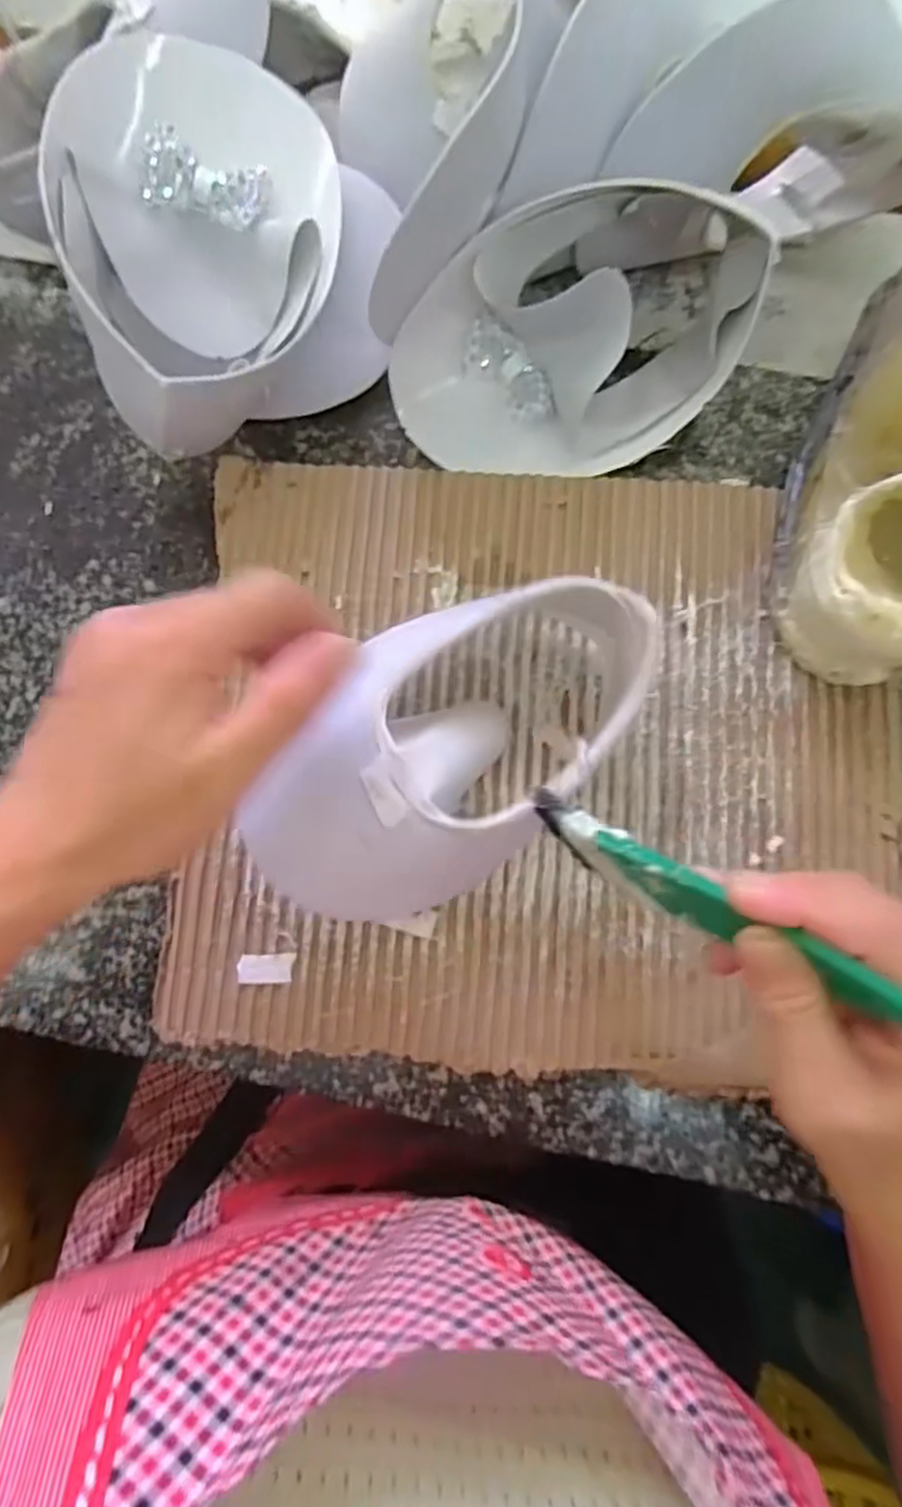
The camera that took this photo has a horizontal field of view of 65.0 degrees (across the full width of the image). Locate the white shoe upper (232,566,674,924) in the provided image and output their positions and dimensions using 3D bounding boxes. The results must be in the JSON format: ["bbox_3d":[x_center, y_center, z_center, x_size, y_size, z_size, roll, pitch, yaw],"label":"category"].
[{"bbox_3d":[-0.001,0.001,0.293,0.095,0.070,0.166,39,84,7],"label":"white shoe upper"}]

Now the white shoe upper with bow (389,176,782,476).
[{"bbox_3d":[0.054,-0.198,0.323,0.163,0.066,0.111,-1,81,2],"label":"white shoe upper with bow"}]

